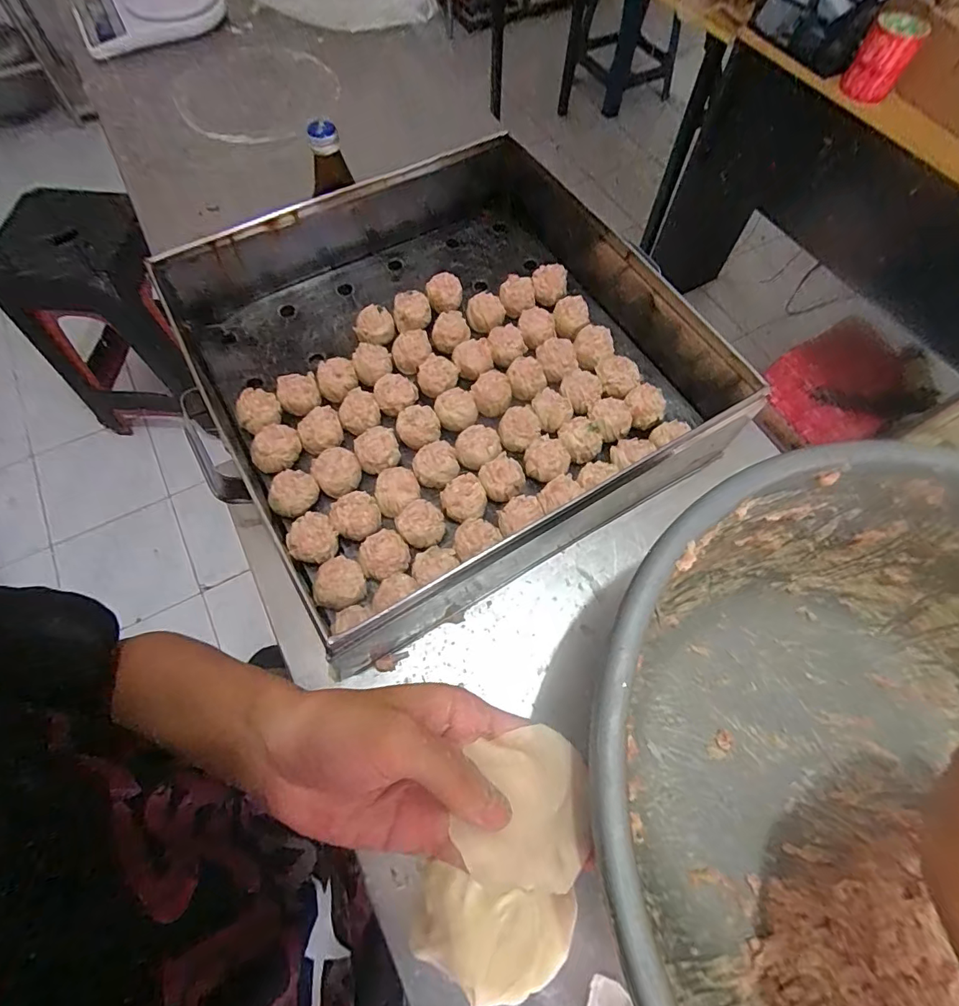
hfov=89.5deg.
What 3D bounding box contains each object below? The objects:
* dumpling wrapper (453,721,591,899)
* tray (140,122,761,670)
[{"bbox_3d":[0.022,0.146,0.235,0.062,0.012,0.066,2,66,-1],"label":"dumpling wrapper"},{"bbox_3d":[-0.015,-0.138,0.466,0.436,0.101,0.406,-28,70,-13],"label":"tray"}]

